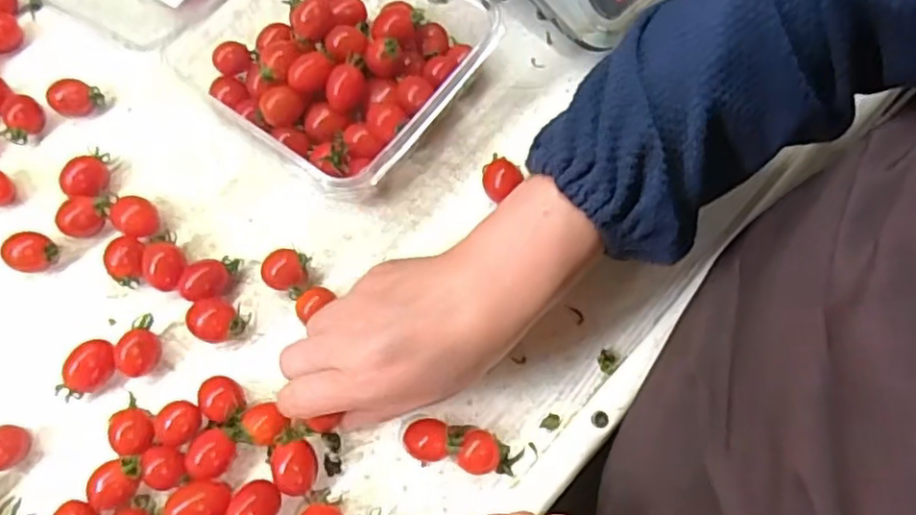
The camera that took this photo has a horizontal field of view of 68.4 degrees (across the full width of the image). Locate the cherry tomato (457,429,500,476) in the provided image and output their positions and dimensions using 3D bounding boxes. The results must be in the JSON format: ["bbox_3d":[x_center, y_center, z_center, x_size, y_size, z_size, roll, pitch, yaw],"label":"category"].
[{"bbox_3d":[0.012,0.110,0.380,0.022,0.023,0.025,20,71,8],"label":"cherry tomato"}]

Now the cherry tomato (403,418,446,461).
[{"bbox_3d":[-0.018,0.104,0.385,0.024,0.019,0.023,1,69,1],"label":"cherry tomato"}]

